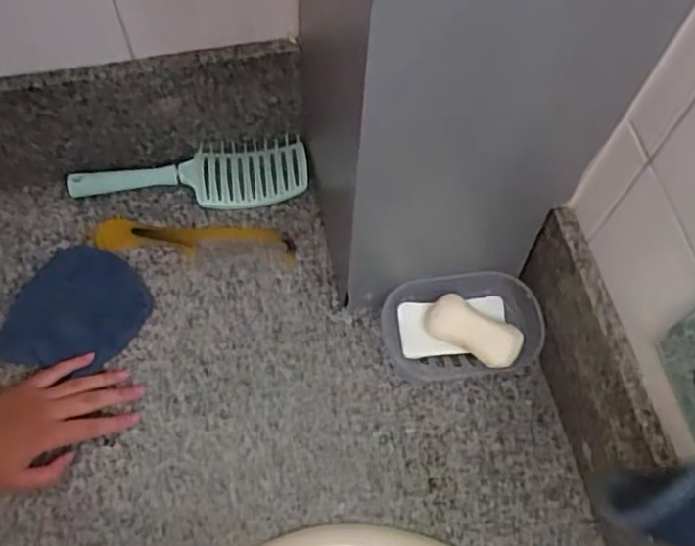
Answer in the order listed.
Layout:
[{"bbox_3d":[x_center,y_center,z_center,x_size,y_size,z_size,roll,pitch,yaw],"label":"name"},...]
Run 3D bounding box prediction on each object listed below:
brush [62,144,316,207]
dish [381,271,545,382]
[{"bbox_3d":[-0.168,-0.099,0.755,0.247,0.036,0.065,-8,64,-4],"label":"brush"},{"bbox_3d":[0.112,0.058,0.693,0.149,0.065,0.094,-4,65,-4],"label":"dish"}]

